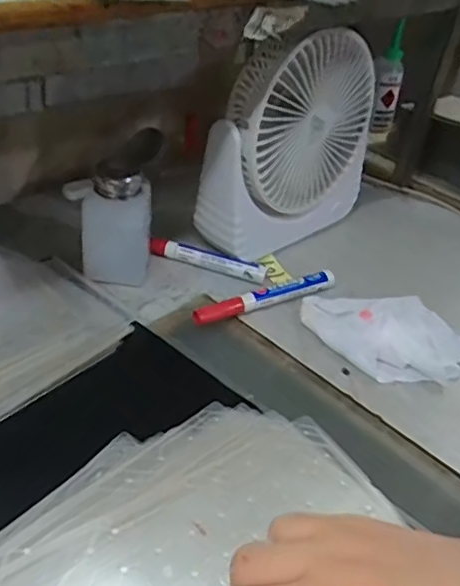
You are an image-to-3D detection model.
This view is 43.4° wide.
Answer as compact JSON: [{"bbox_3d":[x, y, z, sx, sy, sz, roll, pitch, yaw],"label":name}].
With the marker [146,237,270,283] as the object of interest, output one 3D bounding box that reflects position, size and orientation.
[{"bbox_3d":[-0.021,-0.031,0.540,0.111,0.018,0.015,15,38,11],"label":"marker"}]

